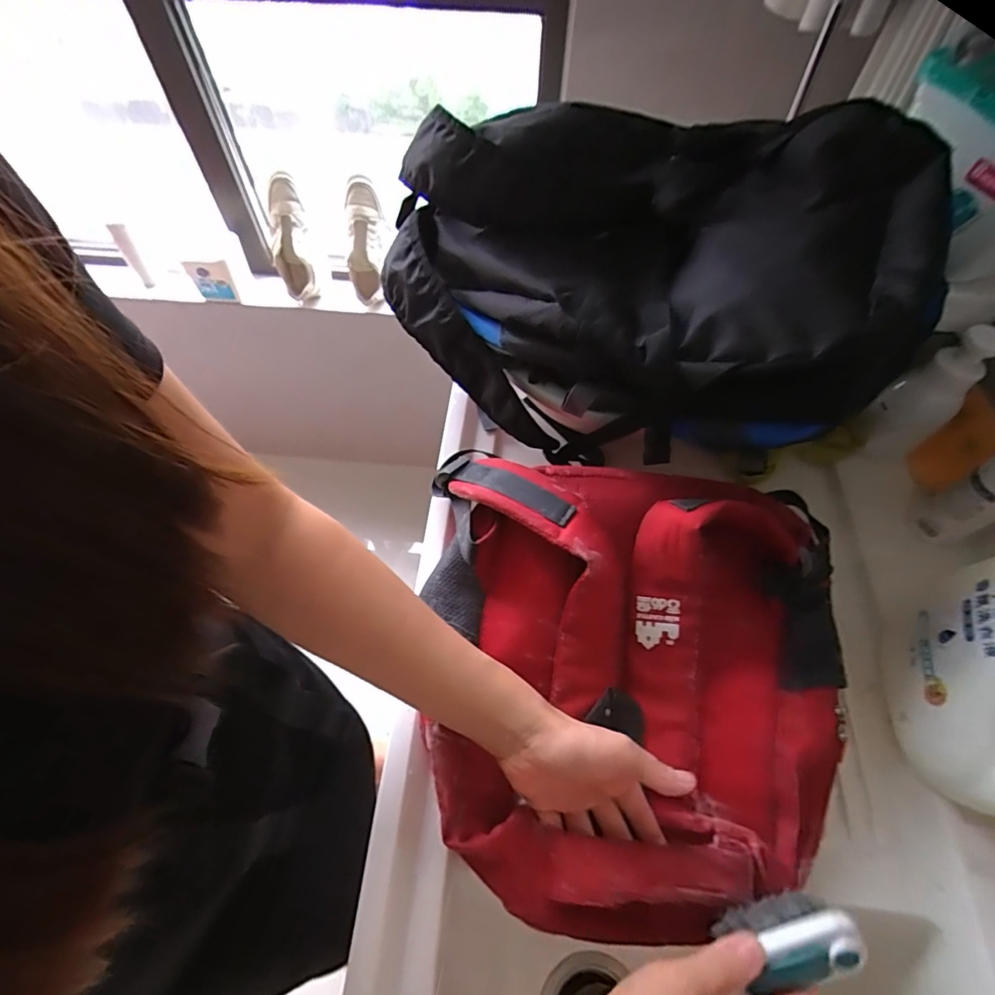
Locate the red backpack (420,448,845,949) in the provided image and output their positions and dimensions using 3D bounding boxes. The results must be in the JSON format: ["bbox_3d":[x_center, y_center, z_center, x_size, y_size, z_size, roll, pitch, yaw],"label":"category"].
[{"bbox_3d":[0.106,0.139,0.393,0.342,0.124,0.334,4,59,1],"label":"red backpack"}]

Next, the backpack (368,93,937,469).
[{"bbox_3d":[0.133,-0.229,0.495,0.425,0.211,0.312,32,63,16],"label":"backpack"}]

